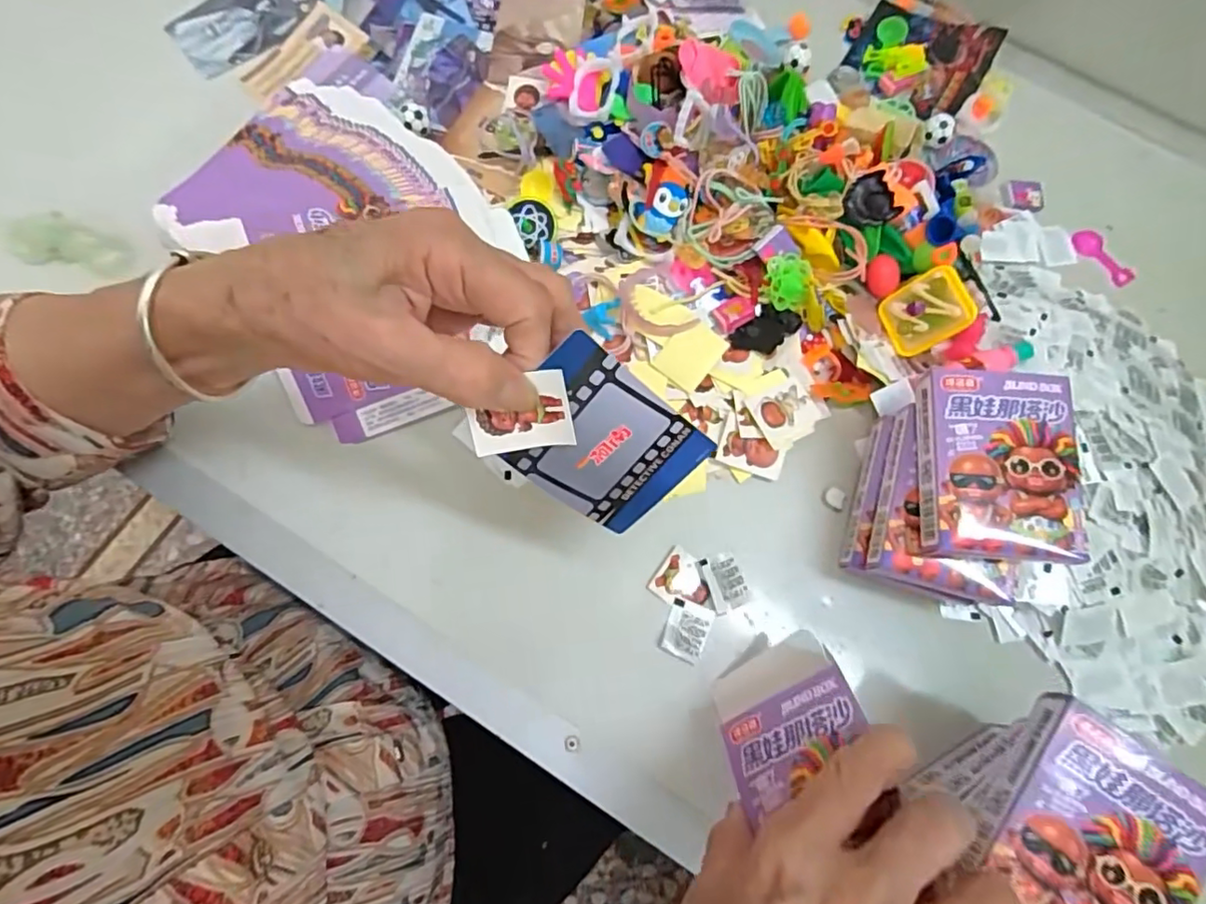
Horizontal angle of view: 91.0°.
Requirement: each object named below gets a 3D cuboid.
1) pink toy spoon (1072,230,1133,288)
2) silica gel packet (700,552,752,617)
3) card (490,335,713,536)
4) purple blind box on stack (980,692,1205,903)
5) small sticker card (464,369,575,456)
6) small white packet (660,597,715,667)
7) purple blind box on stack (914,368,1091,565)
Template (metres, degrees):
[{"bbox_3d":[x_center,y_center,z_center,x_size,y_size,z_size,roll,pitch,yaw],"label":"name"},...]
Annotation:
[{"bbox_3d":[0.352,-0.137,0.417,0.016,0.007,0.048,-35,78,-12],"label":"pink toy spoon"},{"bbox_3d":[0.070,0.074,0.336,0.020,0.004,0.031,-16,74,-8],"label":"silica gel packet"},{"bbox_3d":[0.001,-0.002,0.243,0.060,0.086,0.004,-42,34,17],"label":"card"},{"bbox_3d":[0.190,0.154,0.230,0.064,0.017,0.090,36,78,9],"label":"purple blind box on stack"},{"bbox_3d":[-0.032,-0.014,0.228,0.040,0.032,0.004,-8,32,4],"label":"small sticker card"},{"bbox_3d":[0.046,0.099,0.326,0.023,0.004,0.029,23,73,4],"label":"small white packet"},{"bbox_3d":[0.193,0.007,0.293,0.066,0.022,0.091,5,73,-2],"label":"purple blind box on stack"}]

